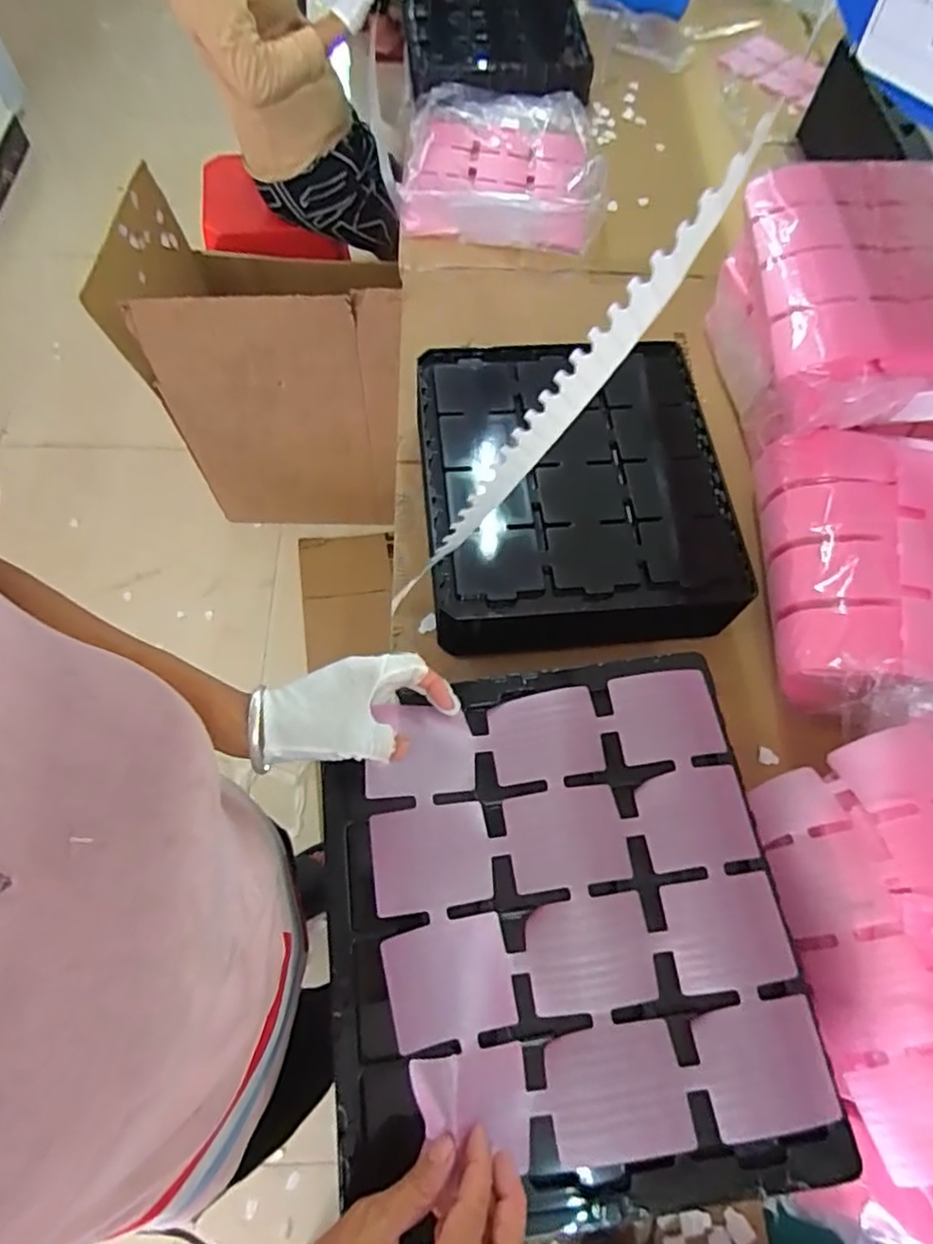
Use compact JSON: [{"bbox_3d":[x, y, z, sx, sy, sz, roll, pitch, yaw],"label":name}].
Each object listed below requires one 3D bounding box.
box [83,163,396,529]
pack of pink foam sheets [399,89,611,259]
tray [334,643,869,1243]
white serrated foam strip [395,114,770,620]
[{"bbox_3d":[-0.393,-0.575,1.471,0.544,0.625,0.424,7,64,1],"label":"box"},{"bbox_3d":[0.064,-0.809,1.139,0.347,0.088,0.397,0,64,-3],"label":"pack of pink foam sheets"},{"bbox_3d":[0.076,0.205,0.476,0.324,0.051,0.360,-5,65,-5],"label":"tray"},{"bbox_3d":[0.043,-0.134,0.529,0.025,0.507,0.020,9,62,-24],"label":"white serrated foam strip"}]

